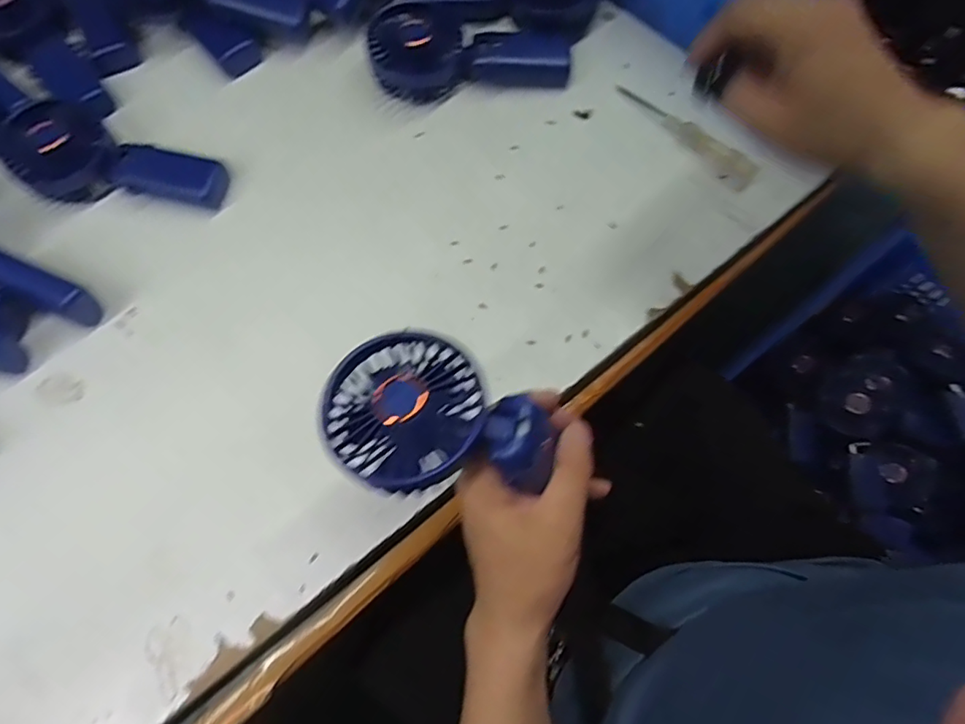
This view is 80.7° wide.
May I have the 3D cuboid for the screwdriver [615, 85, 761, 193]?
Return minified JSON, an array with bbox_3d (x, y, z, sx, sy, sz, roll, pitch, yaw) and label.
[{"bbox_3d":[0.169,-0.195,0.483,0.141,0.028,0.016,43,78,14],"label":"screwdriver"}]

